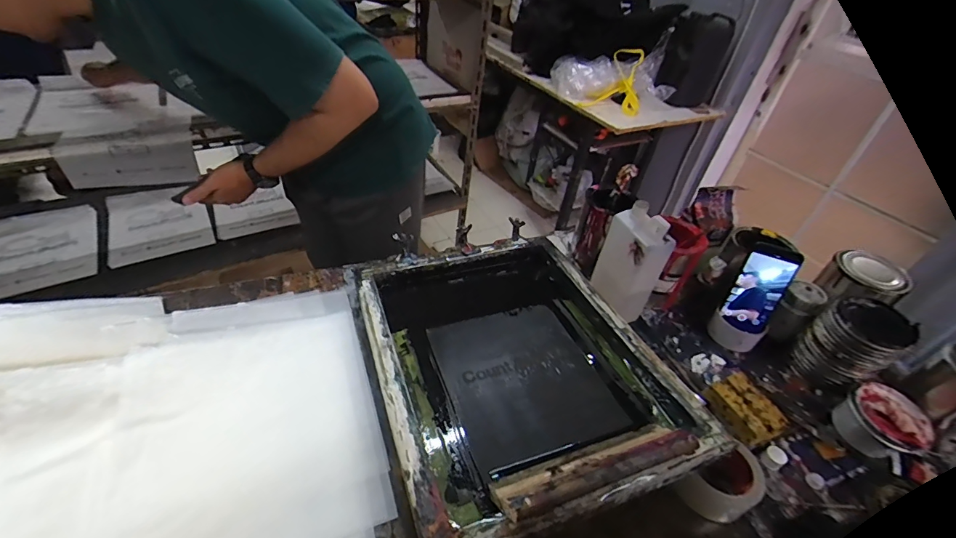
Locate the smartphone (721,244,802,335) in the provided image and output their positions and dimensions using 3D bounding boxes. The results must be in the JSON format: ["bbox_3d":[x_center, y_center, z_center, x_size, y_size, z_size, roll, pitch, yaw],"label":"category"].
[{"bbox_3d":[0.476,0.034,0.695,0.075,0.157,0.016,18,31,15],"label":"smartphone"}]

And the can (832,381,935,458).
[{"bbox_3d":[0.604,0.232,0.619,0.090,0.071,0.094,4,42,-3],"label":"can"}]

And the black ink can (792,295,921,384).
[{"bbox_3d":[0.592,0.119,0.659,0.090,0.131,0.102,-23,49,-29],"label":"black ink can"}]

